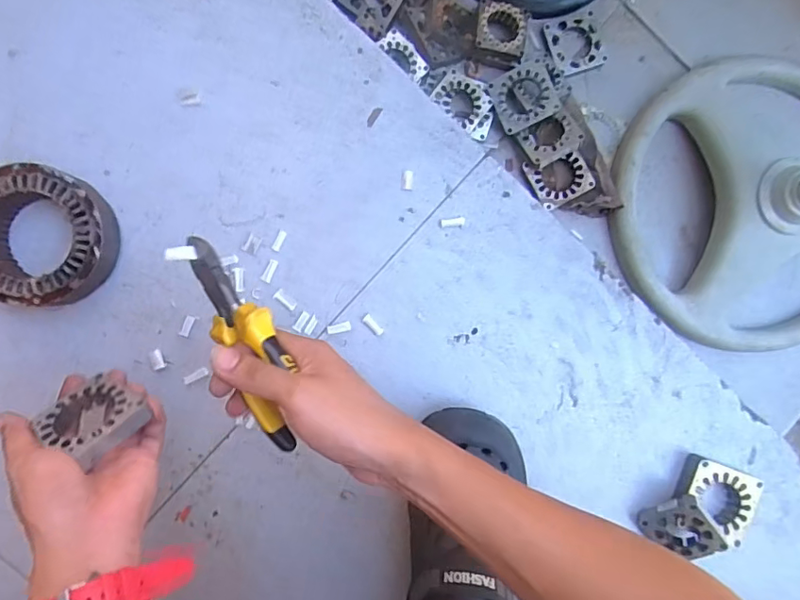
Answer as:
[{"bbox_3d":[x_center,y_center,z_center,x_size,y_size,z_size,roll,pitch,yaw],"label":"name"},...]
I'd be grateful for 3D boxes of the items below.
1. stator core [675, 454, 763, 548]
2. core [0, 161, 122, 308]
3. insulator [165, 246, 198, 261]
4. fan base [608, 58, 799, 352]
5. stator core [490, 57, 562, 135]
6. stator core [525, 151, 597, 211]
[{"bbox_3d":[0.322,0.203,0.540,0.074,0.026,0.071,22,89,-6],"label":"stator core"},{"bbox_3d":[-0.319,-0.056,0.467,0.116,0.045,0.117,0,92,-6],"label":"core"},{"bbox_3d":[-0.145,-0.031,0.349,0.020,0.004,0.008,-10,93,-31],"label":"insulator"},{"bbox_3d":[0.478,-0.127,0.713,0.362,0.103,0.395,0,91,-4],"label":"fan base"},{"bbox_3d":[0.162,-0.266,0.686,0.076,0.012,0.076,-23,86,16],"label":"stator core"},{"bbox_3d":[0.216,-0.167,0.709,0.075,0.011,0.070,-27,96,4],"label":"stator core"}]

